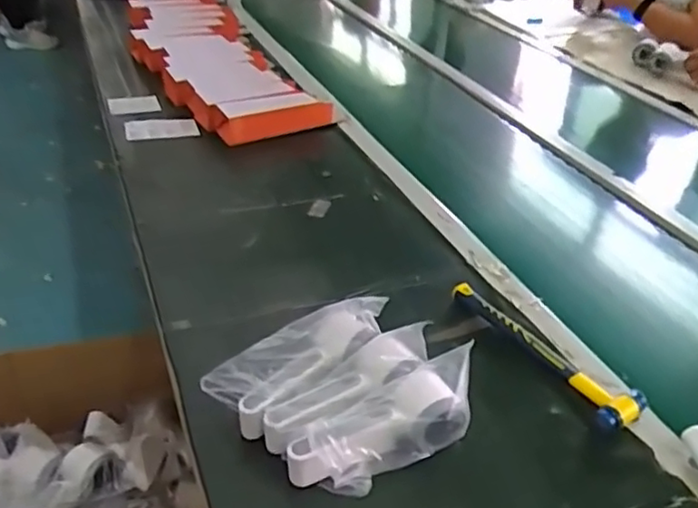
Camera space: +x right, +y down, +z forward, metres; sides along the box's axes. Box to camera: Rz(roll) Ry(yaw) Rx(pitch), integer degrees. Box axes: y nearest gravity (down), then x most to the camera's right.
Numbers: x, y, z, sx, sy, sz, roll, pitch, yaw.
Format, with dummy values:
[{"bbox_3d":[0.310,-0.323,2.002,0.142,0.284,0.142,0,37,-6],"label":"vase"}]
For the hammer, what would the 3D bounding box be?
[{"bbox_3d":[0.213,0.100,0.717,0.055,0.021,0.239,-18,40,-27],"label":"hammer"}]

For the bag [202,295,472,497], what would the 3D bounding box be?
[{"bbox_3d":[-0.008,0.131,0.611,0.201,0.082,0.162,-18,40,-27],"label":"bag"}]

